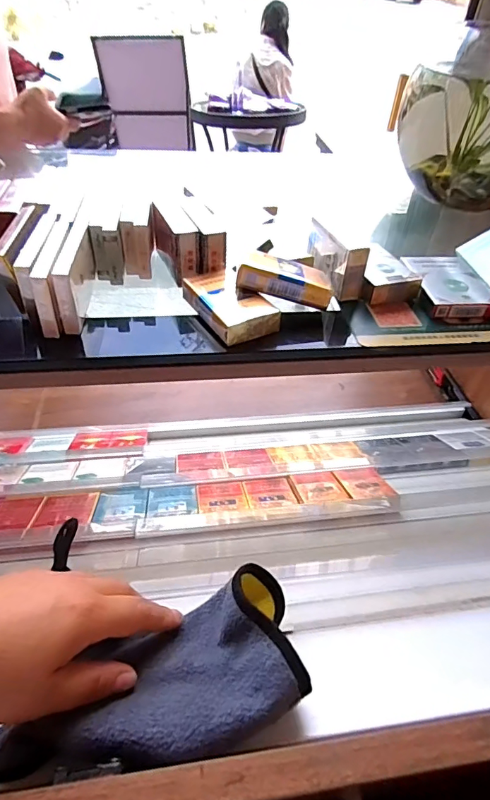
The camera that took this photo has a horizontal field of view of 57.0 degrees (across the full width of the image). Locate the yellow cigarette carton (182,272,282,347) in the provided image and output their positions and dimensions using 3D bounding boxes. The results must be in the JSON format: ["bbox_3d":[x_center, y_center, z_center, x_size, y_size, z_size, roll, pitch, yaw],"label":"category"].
[{"bbox_3d":[-0.016,-0.086,0.398,0.054,0.020,0.086,-20,49,-24],"label":"yellow cigarette carton"}]

